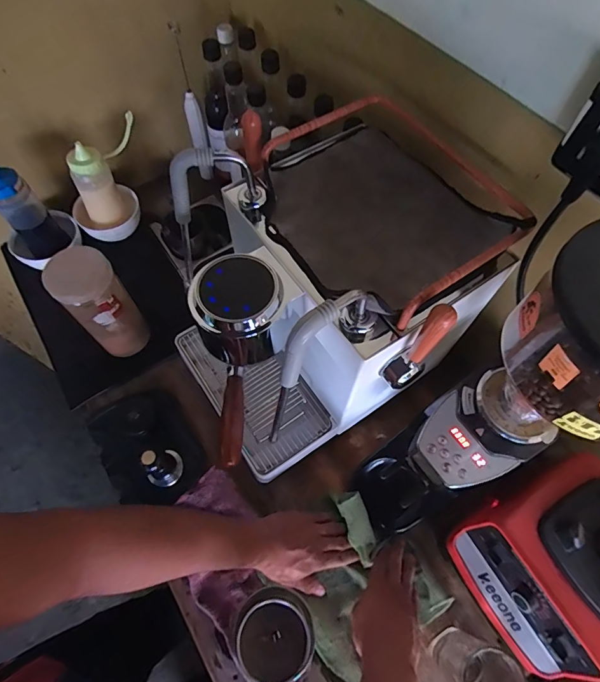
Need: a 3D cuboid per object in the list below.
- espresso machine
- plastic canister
[{"bbox_3d":[0.029,-0.071,0.549,0.368,0.323,0.331,-22,65,-11],"label":"espresso machine"},{"bbox_3d":[-0.314,-0.051,0.651,0.084,0.201,0.079,-41,70,-18],"label":"plastic canister"}]

